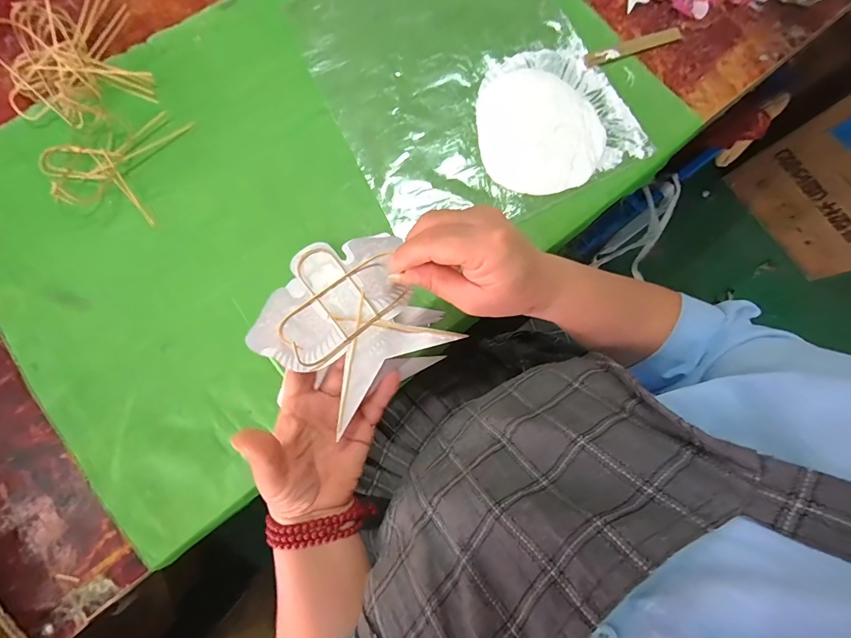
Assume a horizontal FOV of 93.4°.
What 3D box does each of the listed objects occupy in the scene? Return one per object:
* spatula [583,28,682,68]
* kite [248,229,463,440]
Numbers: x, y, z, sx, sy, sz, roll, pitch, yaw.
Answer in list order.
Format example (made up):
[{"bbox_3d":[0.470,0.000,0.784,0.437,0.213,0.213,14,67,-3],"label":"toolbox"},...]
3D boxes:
[{"bbox_3d":[0.231,-0.302,0.444,0.122,0.006,0.014,-22,80,-5],"label":"spatula"},{"bbox_3d":[-0.057,0.003,0.300,0.123,0.014,0.119,-35,100,-16],"label":"kite"}]

